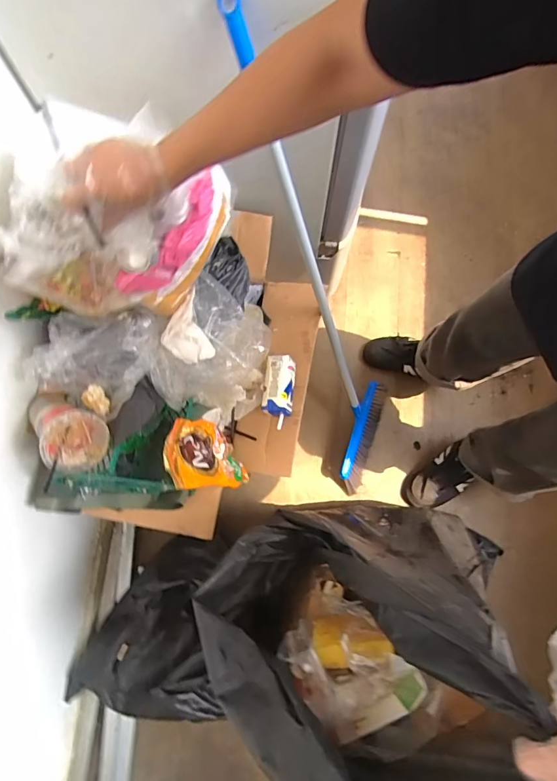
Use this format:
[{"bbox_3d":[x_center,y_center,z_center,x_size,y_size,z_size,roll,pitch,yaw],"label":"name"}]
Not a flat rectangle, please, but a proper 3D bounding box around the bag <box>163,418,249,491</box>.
[{"bbox_3d":[-0.121,0.105,0.718,0.030,0.175,0.115,-31,67,23],"label":"bag"}]

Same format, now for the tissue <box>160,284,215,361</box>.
[{"bbox_3d":[-0.141,-0.092,0.638,0.067,0.030,0.103,-21,76,-6],"label":"tissue"}]

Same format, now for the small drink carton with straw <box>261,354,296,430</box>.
[{"bbox_3d":[0.000,0.003,0.782,0.052,0.044,0.124,6,75,1],"label":"small drink carton with straw"}]

